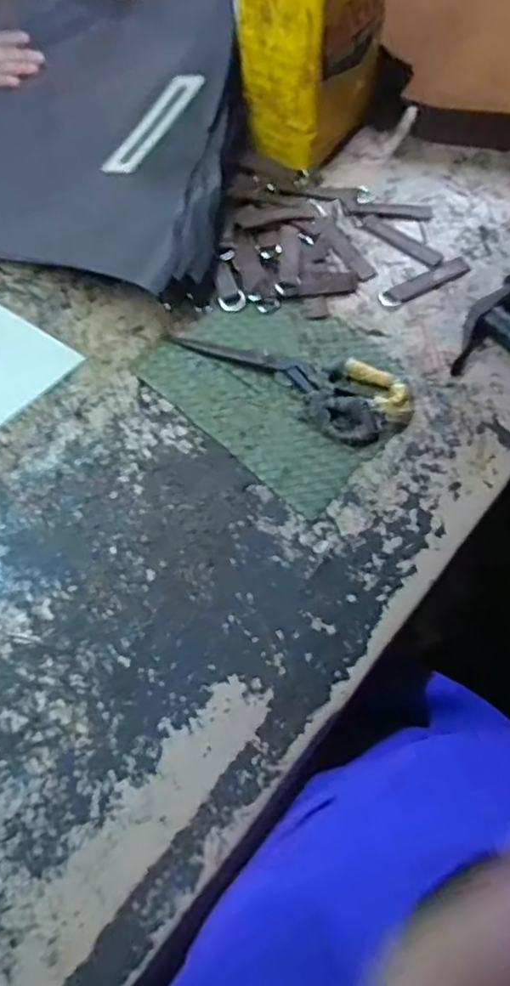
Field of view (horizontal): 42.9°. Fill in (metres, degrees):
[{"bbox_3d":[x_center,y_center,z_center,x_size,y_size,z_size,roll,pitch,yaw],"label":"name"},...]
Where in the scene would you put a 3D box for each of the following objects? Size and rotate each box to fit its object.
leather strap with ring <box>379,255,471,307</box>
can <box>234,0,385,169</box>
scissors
[{"bbox_3d":[0.180,-0.222,0.679,0.109,0.007,0.024,-29,66,-13],"label":"leather strap with ring"},{"bbox_3d":[0.062,-0.495,0.692,0.105,0.225,0.155,33,68,16],"label":"can"},{"bbox_3d":[0.039,-0.117,0.616,0.224,0.016,0.080,32,67,16],"label":"scissors"}]

